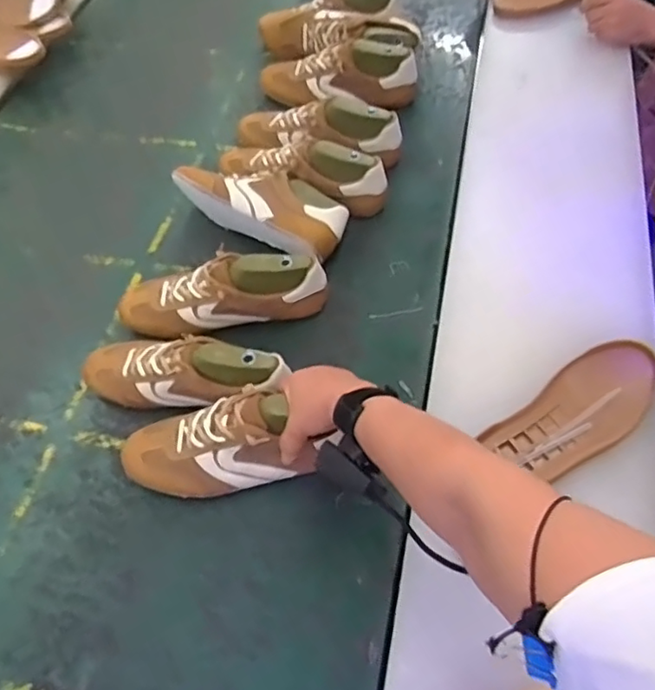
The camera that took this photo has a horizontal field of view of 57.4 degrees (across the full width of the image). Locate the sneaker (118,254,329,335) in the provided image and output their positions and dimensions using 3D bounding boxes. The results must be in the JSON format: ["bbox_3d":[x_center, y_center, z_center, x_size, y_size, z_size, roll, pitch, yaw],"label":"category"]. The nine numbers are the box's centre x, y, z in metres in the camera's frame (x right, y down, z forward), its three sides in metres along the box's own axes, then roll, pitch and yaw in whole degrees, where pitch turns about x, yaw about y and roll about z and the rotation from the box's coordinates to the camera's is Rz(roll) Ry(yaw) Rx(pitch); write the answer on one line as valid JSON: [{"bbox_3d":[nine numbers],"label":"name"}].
[{"bbox_3d":[-0.137,-0.065,0.772,0.273,0.102,0.081,-4,57,1],"label":"sneaker"}]

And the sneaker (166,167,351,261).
[{"bbox_3d":[-0.095,-0.202,0.868,0.258,0.089,0.111,24,62,18],"label":"sneaker"}]

